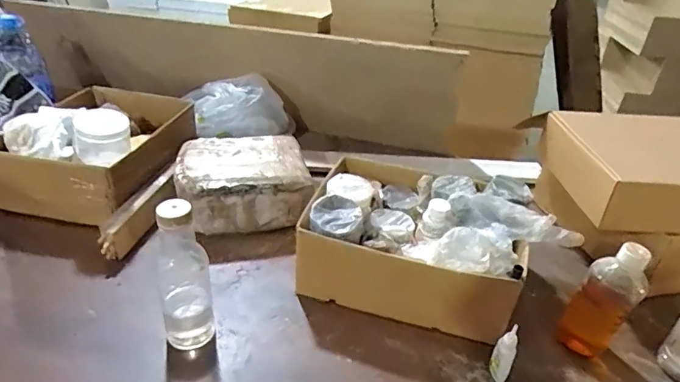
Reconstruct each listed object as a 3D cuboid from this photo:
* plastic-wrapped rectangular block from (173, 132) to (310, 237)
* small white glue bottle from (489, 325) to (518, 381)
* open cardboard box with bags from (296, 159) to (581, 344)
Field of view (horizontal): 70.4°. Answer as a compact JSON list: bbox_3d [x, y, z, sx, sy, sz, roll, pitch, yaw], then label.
[{"bbox_3d":[-0.186,-0.013,0.924,0.225,0.115,0.186,-6,33,-15],"label":"plastic-wrapped rectangular block"},{"bbox_3d":[0.212,0.212,0.624,0.026,0.089,0.021,20,35,24],"label":"small white glue bottle"},{"bbox_3d":[0.144,0.069,0.759,0.369,0.151,0.257,11,33,11],"label":"open cardboard box with bags"}]

